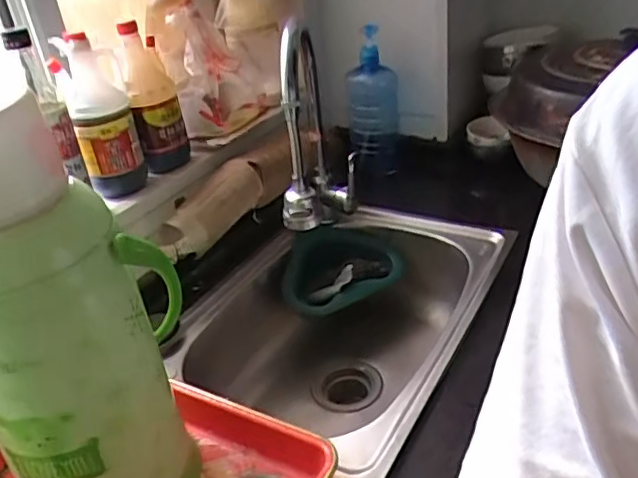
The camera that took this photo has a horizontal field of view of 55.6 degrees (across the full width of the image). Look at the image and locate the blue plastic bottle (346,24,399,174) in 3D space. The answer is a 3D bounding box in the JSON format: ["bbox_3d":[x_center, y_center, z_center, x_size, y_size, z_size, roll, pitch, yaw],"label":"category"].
[{"bbox_3d":[0.098,-0.252,1.118,0.091,0.249,0.070,-1,32,10],"label":"blue plastic bottle"}]

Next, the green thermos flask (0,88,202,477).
[{"bbox_3d":[-0.202,0.077,0.515,0.114,0.404,0.159,-1,32,10],"label":"green thermos flask"}]

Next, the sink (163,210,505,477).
[{"bbox_3d":[0.028,0.139,0.915,0.382,0.217,0.555,11,36,28],"label":"sink"}]

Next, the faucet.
[{"bbox_3d":[-0.001,-0.135,0.875,0.064,0.342,0.233,0,32,12],"label":"faucet"}]

